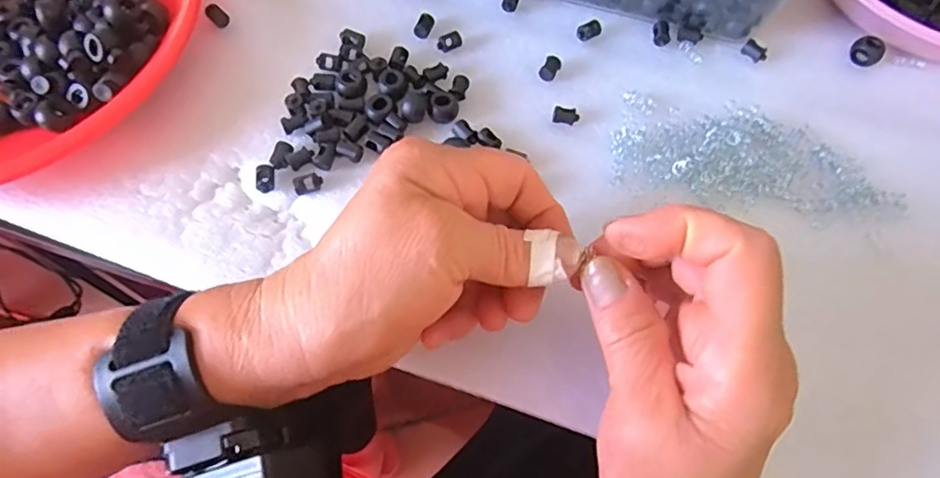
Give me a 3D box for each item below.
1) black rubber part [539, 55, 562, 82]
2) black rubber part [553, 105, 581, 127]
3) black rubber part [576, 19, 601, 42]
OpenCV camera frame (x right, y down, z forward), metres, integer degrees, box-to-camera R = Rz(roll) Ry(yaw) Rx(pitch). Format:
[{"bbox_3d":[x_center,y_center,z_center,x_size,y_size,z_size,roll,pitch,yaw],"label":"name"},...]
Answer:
[{"bbox_3d":[0.048,-0.101,0.340,0.009,0.007,0.015,27,69,11],"label":"black rubber part"},{"bbox_3d":[0.055,-0.070,0.326,0.014,0.007,0.007,10,67,4],"label":"black rubber part"},{"bbox_3d":[0.074,-0.129,0.354,0.014,0.008,0.009,-29,70,-12],"label":"black rubber part"}]

